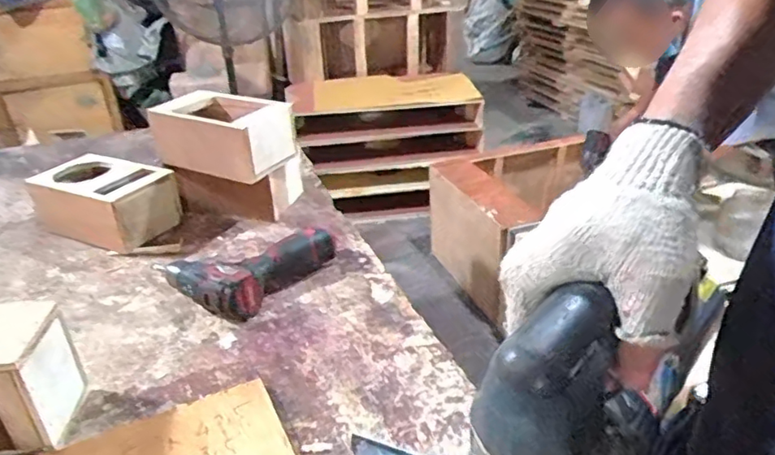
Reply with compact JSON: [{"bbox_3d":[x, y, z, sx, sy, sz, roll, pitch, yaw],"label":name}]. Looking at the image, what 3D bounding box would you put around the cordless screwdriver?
[{"bbox_3d":[-0.199,0.041,0.798,0.181,0.060,0.192,19,36,32],"label":"cordless screwdriver"}]

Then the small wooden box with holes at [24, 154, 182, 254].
[{"bbox_3d":[-0.448,-0.043,0.928,0.218,0.097,0.123,14,33,26],"label":"small wooden box with holes"}]

